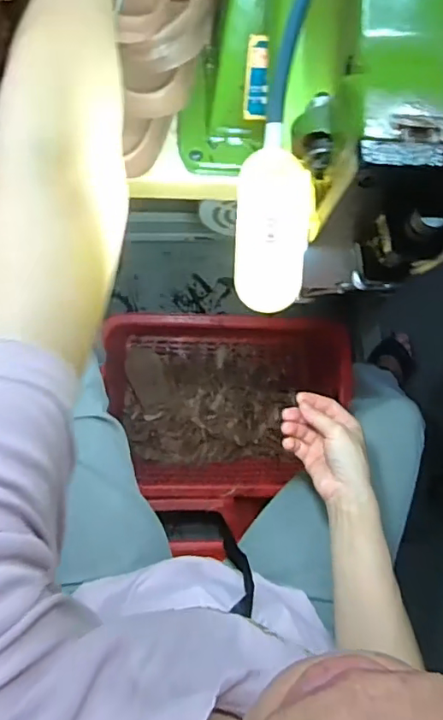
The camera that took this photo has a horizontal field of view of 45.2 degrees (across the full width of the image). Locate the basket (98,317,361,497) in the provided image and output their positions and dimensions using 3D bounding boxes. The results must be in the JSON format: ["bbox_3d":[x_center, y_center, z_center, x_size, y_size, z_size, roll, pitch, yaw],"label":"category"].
[{"bbox_3d":[0.018,0.092,1.111,0.496,0.201,0.375,-5,79,-2],"label":"basket"}]

